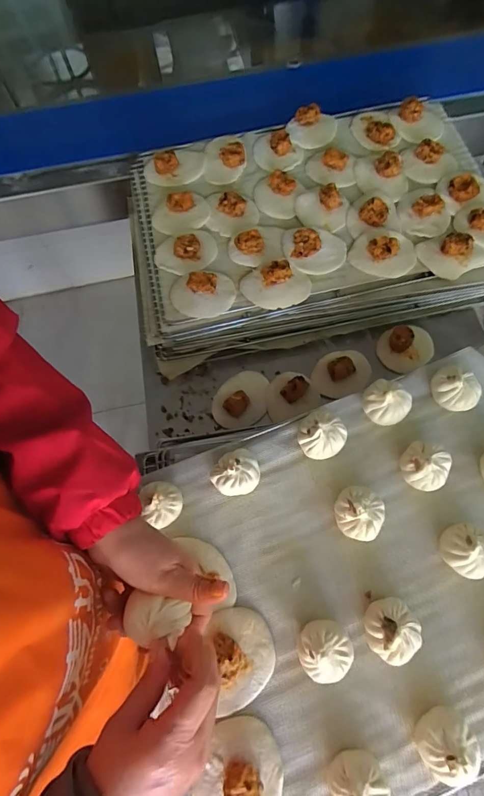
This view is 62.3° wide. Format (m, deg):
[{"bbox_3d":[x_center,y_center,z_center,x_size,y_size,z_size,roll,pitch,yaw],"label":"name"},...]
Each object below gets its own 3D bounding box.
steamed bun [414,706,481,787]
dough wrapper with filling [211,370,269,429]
[{"bbox_3d":[0.189,0.320,0.369,0.052,0.035,0.046,-43,72,-13],"label":"steamed bun"},{"bbox_3d":[-0.003,-0.003,0.672,0.090,0.034,0.106,4,69,5],"label":"dough wrapper with filling"}]

